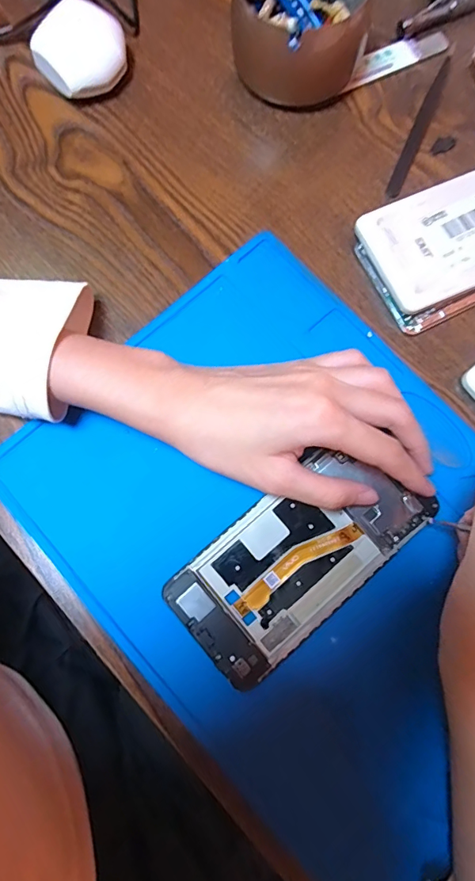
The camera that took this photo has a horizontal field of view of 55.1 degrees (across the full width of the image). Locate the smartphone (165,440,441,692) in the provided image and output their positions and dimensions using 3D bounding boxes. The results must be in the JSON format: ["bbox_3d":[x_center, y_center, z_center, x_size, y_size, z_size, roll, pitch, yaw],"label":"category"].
[{"bbox_3d":[0.033,0.063,0.251,0.138,0.007,0.071,-42,82,-7],"label":"smartphone"}]

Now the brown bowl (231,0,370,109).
[{"bbox_3d":[0.041,-0.276,0.297,0.083,0.049,0.090,0,80,0],"label":"brown bowl"}]

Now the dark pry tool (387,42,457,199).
[{"bbox_3d":[0.123,-0.213,0.306,0.011,0.011,0.111,24,81,4],"label":"dark pry tool"}]

